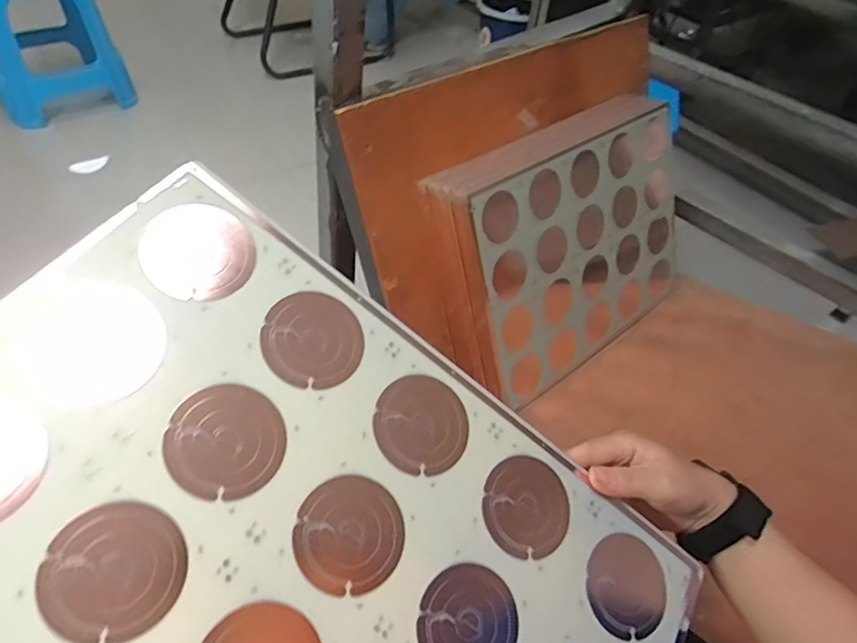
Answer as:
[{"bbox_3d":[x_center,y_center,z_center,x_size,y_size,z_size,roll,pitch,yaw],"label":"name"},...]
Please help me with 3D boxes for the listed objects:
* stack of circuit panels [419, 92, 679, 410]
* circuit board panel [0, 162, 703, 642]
[{"bbox_3d":[0.228,-0.112,0.878,0.494,0.364,0.071,-27,27,-31],"label":"stack of circuit panels"},{"bbox_3d":[-0.064,0.148,0.311,0.443,0.006,0.327,39,60,-4],"label":"circuit board panel"}]

